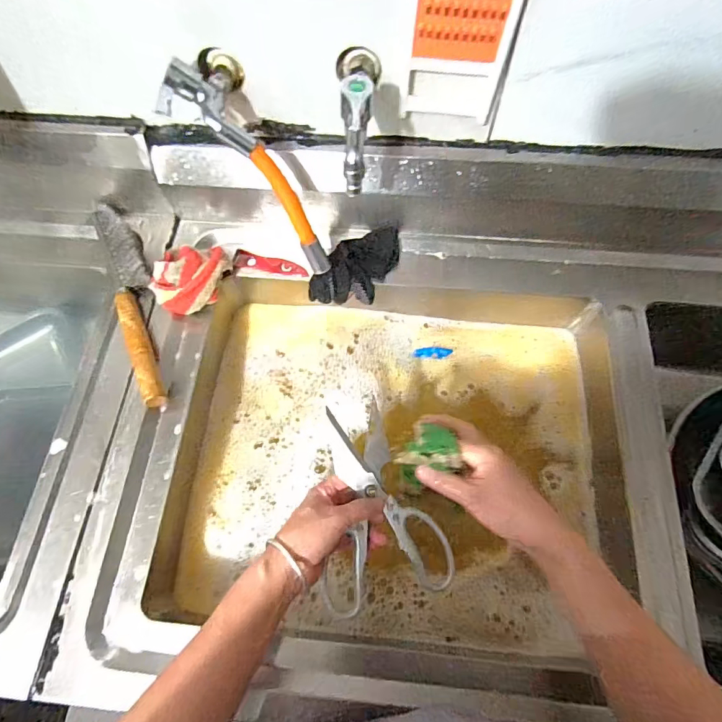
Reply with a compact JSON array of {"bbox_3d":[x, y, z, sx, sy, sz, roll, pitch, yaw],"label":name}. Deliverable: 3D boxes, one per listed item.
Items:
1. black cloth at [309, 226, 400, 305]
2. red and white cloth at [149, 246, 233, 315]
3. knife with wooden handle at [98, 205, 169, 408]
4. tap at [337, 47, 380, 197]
[{"bbox_3d":[-0.001,-0.126,0.608,0.077,0.058,0.133,40,73,16],"label":"black cloth"},{"bbox_3d":[-0.226,-0.117,0.578,0.103,0.043,0.103,-40,72,-14],"label":"red and white cloth"},{"bbox_3d":[-0.292,-0.093,0.567,0.048,0.033,0.325,-24,69,-9],"label":"knife with wooden handle"},{"bbox_3d":[0.001,-0.252,0.433,0.042,0.081,0.139,-3,67,0],"label":"tap"}]

